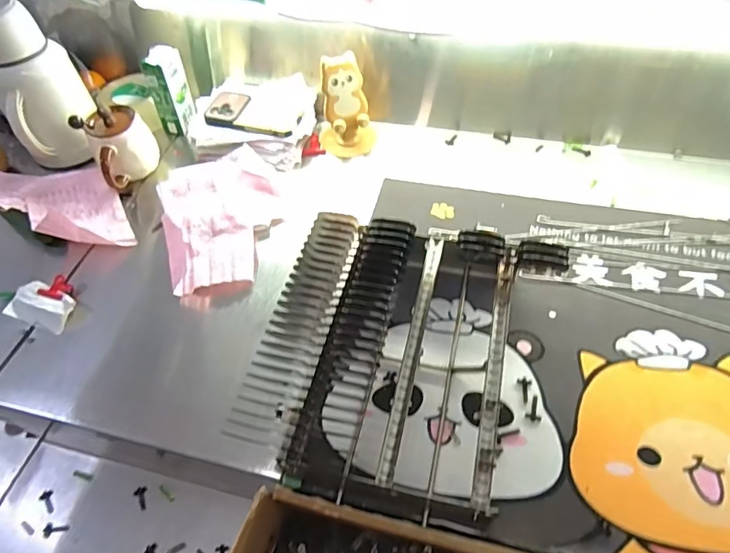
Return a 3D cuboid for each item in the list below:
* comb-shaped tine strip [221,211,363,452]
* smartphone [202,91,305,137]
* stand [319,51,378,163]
[{"bbox_3d":[-0.063,0.030,0.546,0.059,0.040,0.275,11,54,12],"label":"comb-shaped tine strip"},{"bbox_3d":[-0.182,-0.268,0.817,0.154,0.012,0.075,15,65,9],"label":"smartphone"},{"bbox_3d":[-0.034,-0.276,0.812,0.074,0.163,0.081,-25,55,-13],"label":"stand"}]

